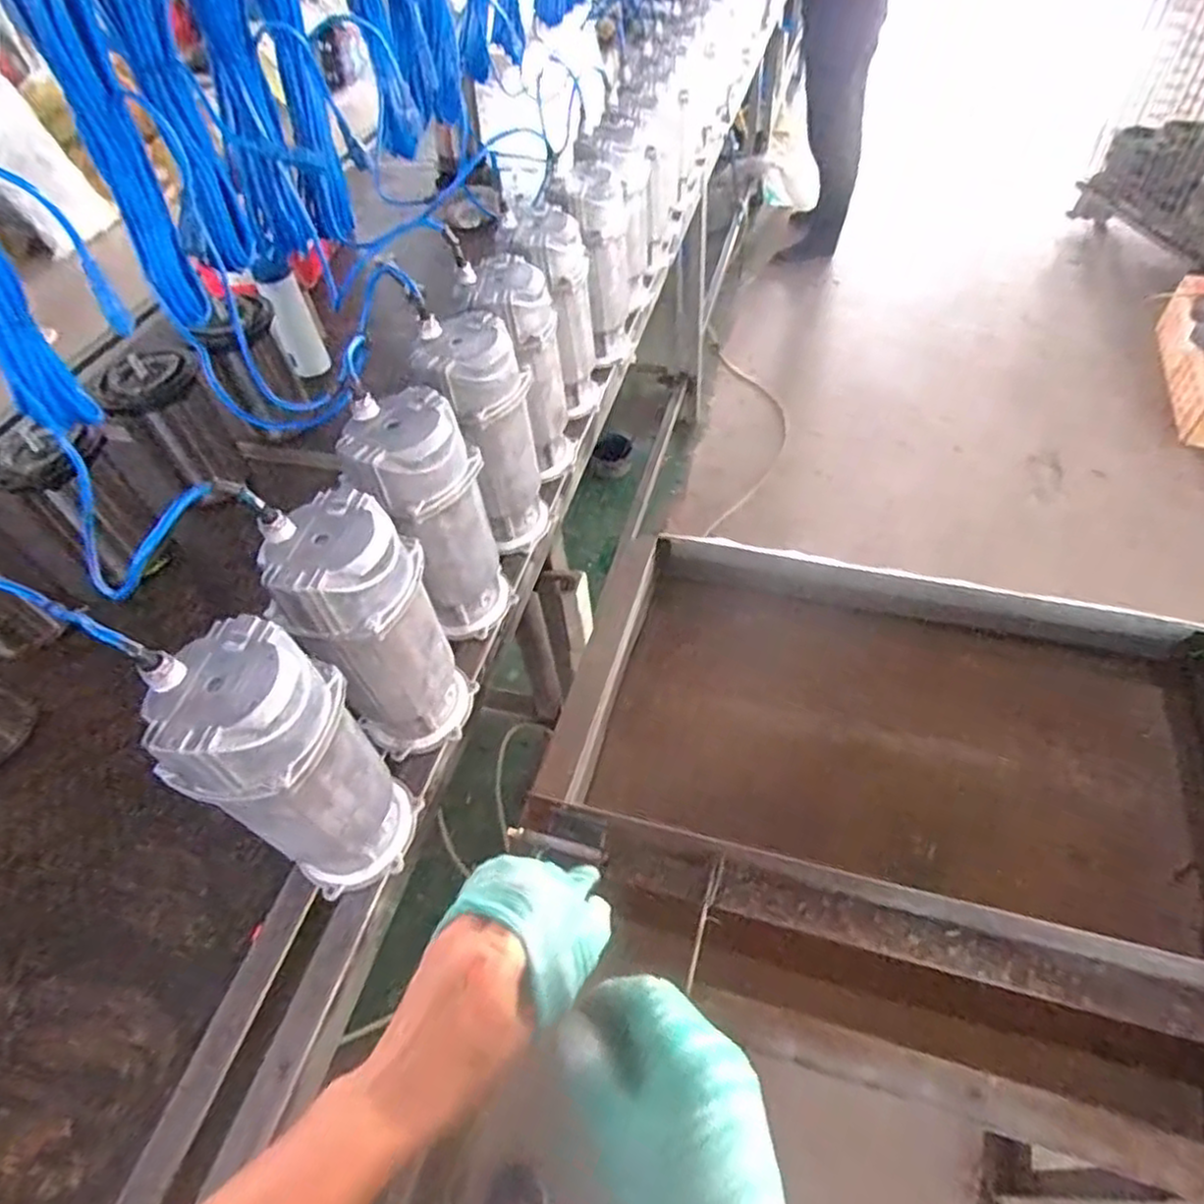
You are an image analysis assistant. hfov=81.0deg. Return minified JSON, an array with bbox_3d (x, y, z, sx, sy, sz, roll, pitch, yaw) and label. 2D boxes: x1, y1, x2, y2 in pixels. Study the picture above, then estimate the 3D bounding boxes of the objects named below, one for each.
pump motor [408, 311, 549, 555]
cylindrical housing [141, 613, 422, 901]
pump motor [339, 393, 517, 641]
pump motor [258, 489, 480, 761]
[{"bbox_3d":[-0.145,-0.205,0.918,0.126,0.284,0.129,-17,51,-7],"label":"pump motor"},{"bbox_3d":[-0.269,0.153,0.637,0.110,0.291,0.120,6,52,11],"label":"cylindrical housing"},{"bbox_3d":[-0.191,-0.086,0.828,0.130,0.287,0.117,-21,52,-11],"label":"pump motor"},{"bbox_3d":[-0.229,0.039,0.727,0.140,0.292,0.117,-29,54,-17],"label":"pump motor"}]

